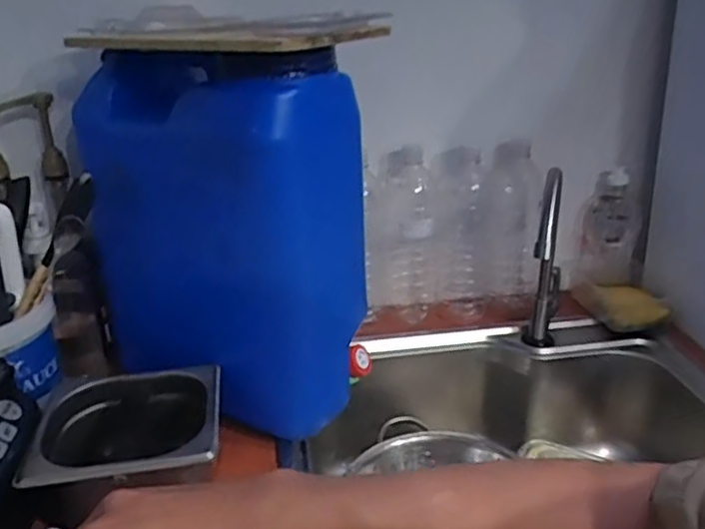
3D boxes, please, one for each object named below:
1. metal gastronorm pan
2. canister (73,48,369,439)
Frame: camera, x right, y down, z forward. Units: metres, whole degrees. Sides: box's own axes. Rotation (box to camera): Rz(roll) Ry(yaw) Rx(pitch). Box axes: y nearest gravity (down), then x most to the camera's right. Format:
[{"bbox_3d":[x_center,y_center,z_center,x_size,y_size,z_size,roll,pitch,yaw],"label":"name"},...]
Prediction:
[{"bbox_3d":[-0.218,0.187,0.668,0.175,0.090,0.159,-5,24,-8],"label":"metal gastronorm pan"},{"bbox_3d":[-0.146,-0.052,0.784,0.309,0.373,0.204,20,32,40],"label":"canister"}]

